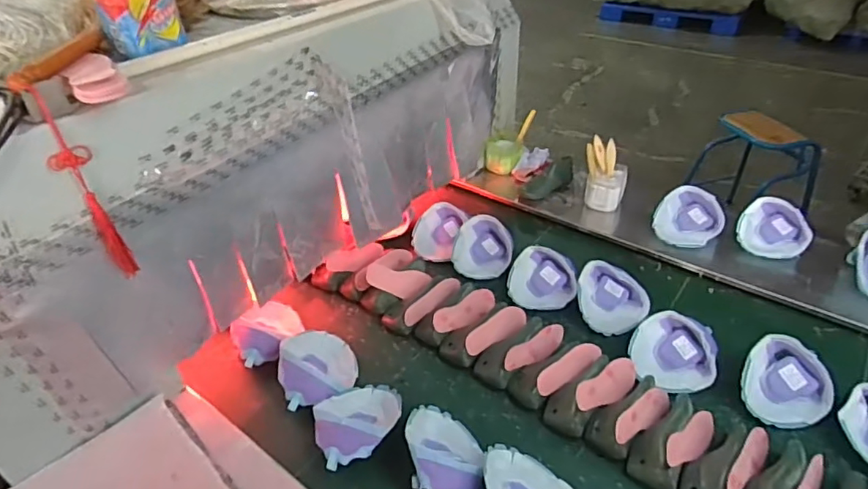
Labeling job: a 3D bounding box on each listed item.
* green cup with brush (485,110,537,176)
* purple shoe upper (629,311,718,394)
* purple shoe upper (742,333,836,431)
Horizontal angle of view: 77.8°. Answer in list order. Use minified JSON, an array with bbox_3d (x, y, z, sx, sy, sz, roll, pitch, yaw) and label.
[{"bbox_3d":[0.192,-0.259,1.386,0.113,0.126,0.111,-1,37,1],"label":"green cup with brush"},{"bbox_3d":[0.394,0.180,0.884,0.132,0.058,0.124,11,39,17],"label":"purple shoe upper"},{"bbox_3d":[0.542,0.212,0.823,0.120,0.071,0.115,29,46,34],"label":"purple shoe upper"}]

